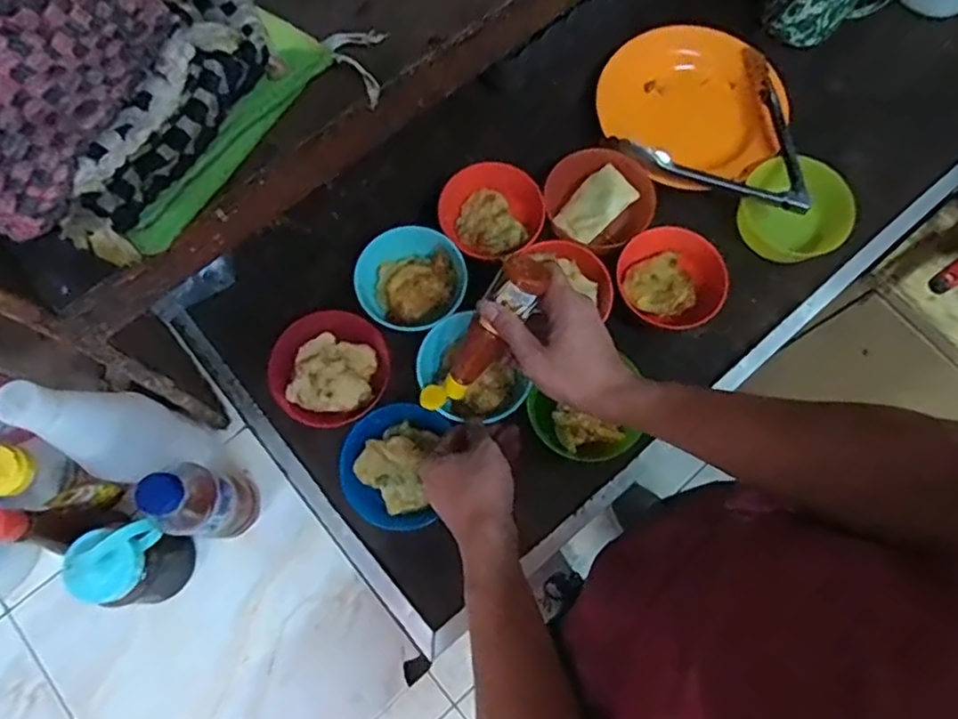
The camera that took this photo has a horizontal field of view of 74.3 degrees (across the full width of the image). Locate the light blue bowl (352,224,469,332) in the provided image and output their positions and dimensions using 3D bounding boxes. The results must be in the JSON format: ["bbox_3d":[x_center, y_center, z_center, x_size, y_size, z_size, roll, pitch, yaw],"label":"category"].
[{"bbox_3d":[-0.070,-0.081,0.660,0.111,0.037,0.108,27,76,7],"label":"light blue bowl"}]

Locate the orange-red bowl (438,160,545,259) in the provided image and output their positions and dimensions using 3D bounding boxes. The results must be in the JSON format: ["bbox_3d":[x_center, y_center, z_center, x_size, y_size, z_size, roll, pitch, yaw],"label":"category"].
[{"bbox_3d":[0.014,-0.161,0.690,0.113,0.050,0.095,40,78,10],"label":"orange-red bowl"}]

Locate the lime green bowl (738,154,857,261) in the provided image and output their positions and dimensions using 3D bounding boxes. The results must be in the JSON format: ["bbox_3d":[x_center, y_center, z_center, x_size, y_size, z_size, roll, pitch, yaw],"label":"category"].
[{"bbox_3d":[0.342,-0.160,0.688,0.118,0.054,0.097,42,78,11],"label":"lime green bowl"}]

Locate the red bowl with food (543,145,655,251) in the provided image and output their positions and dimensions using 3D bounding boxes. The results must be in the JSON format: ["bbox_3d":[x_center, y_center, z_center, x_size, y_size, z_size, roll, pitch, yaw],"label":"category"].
[{"bbox_3d":[0.128,-0.170,0.707,0.117,0.062,0.111,0,74,0],"label":"red bowl with food"}]

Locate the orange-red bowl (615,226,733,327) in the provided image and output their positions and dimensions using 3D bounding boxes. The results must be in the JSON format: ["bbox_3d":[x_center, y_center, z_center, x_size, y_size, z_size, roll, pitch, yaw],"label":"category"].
[{"bbox_3d":[0.200,-0.080,0.668,0.112,0.054,0.097,16,75,4],"label":"orange-red bowl"}]

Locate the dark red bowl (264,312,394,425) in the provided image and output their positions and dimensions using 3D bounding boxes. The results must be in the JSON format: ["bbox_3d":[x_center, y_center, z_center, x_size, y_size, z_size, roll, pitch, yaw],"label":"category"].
[{"bbox_3d":[-0.150,0.009,0.646,0.104,0.047,0.117,42,78,11],"label":"dark red bowl"}]

